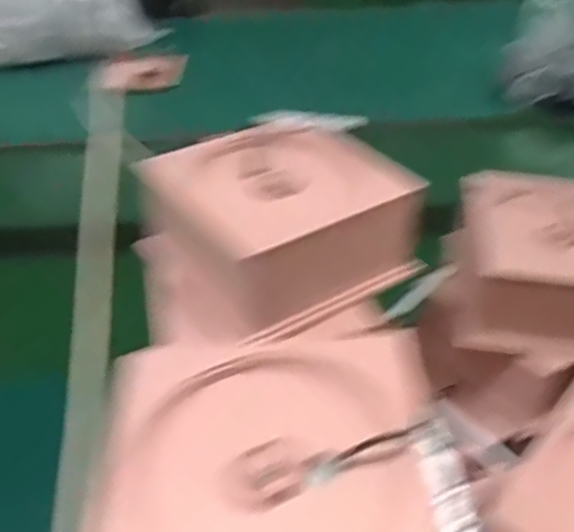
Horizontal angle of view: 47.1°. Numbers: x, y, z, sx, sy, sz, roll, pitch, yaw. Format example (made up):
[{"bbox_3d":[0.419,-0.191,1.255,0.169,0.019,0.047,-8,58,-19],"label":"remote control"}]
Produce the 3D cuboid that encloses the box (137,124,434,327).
[{"bbox_3d":[-0.004,-0.027,0.348,0.111,0.053,0.105,-23,44,-24],"label":"box"}]

